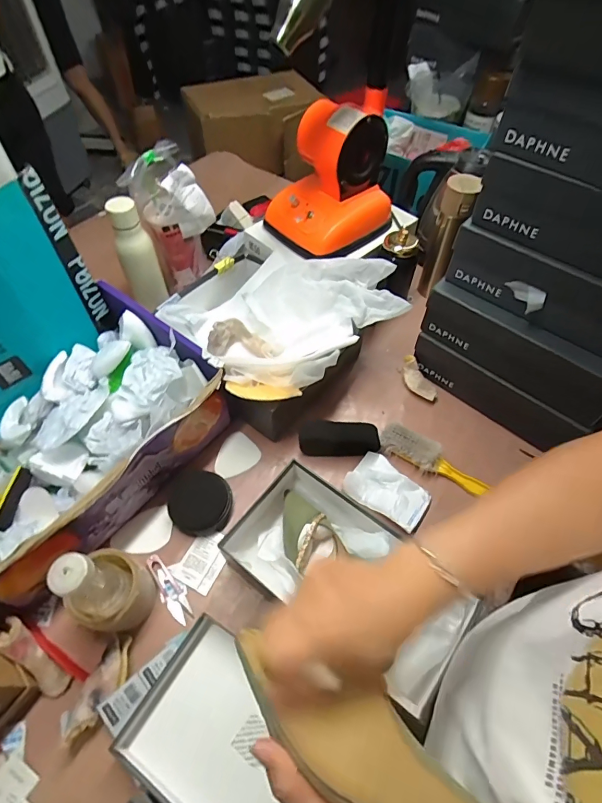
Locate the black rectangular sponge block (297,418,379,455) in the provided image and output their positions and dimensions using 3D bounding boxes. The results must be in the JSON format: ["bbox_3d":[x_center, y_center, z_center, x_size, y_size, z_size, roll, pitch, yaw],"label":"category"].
[{"bbox_3d":[0.061,0.061,0.680,0.124,0.064,0.034,0,56,-1],"label":"black rectangular sponge block"}]

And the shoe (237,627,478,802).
[{"bbox_3d":[0.047,0.227,0.262,0.225,0.045,0.056,31,61,18],"label":"shoe"}]

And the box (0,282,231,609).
[{"bbox_3d":[-0.341,0.044,0.620,0.295,0.136,0.397,35,62,20],"label":"box"}]

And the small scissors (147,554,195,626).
[{"bbox_3d":[-0.183,0.257,0.578,0.100,0.011,0.031,40,64,22],"label":"small scissors"}]

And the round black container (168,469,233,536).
[{"bbox_3d":[-0.151,0.151,0.634,0.091,0.024,0.091,1,56,-1],"label":"round black container"}]

